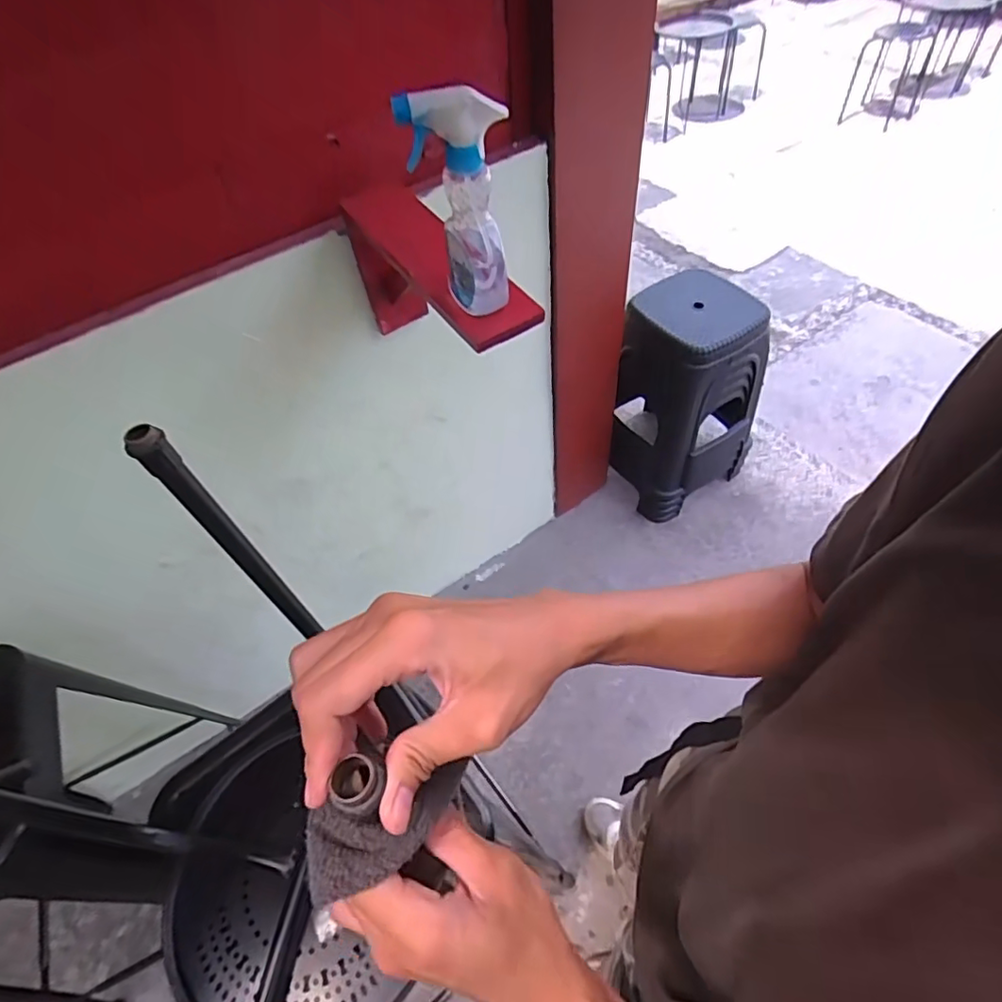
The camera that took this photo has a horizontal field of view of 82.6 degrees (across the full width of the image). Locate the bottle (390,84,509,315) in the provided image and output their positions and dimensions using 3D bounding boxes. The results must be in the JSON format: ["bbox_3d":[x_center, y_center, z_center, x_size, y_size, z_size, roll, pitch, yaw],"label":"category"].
[{"bbox_3d":[-0.038,-0.284,0.553,0.084,0.206,0.055,0,54,6],"label":"bottle"}]

